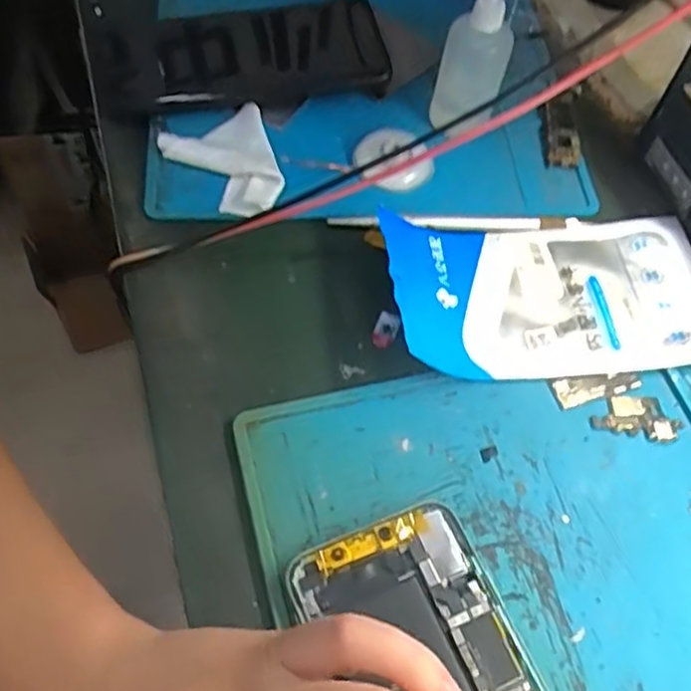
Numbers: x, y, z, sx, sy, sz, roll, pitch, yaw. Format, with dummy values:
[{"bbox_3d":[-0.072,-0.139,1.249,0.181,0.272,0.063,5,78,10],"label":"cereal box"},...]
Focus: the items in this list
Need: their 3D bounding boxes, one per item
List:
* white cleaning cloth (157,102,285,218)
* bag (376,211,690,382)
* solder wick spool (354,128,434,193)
[{"bbox_3d":[-0.061,-0.096,0.383,0.056,0.010,0.069,-23,63,-17],"label":"white cleaning cloth"},{"bbox_3d":[0.104,-0.029,0.350,0.165,0.027,0.088,-4,59,-7],"label":"bag"},{"bbox_3d":[0.025,-0.106,0.400,0.045,0.010,0.041,-18,61,-14],"label":"solder wick spool"}]

